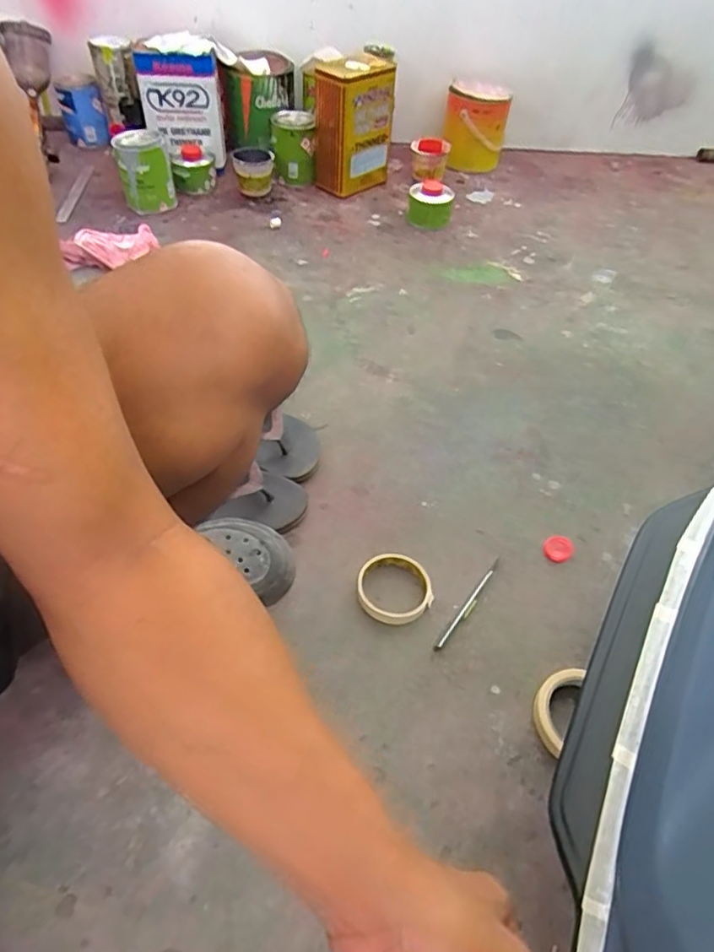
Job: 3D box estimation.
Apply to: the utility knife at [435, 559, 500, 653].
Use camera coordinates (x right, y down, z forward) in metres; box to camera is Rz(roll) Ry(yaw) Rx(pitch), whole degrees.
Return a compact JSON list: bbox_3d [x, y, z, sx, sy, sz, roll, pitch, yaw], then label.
[{"bbox_3d":[0.133,0.150,0.678,0.011,0.004,0.143,32,55,22],"label":"utility knife"}]

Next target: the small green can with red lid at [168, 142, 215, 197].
[{"bbox_3d":[-0.375,-0.703,1.330,0.093,0.076,0.090,2,49,-2],"label":"small green can with red lid"}]

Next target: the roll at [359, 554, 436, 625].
[{"bbox_3d":[0.043,0.129,0.671,0.084,0.014,0.085,2,49,-2],"label":"roll"}]

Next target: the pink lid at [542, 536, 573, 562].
[{"bbox_3d":[0.254,0.092,0.732,0.033,0.008,0.034,2,49,-2],"label":"pink lid"}]

